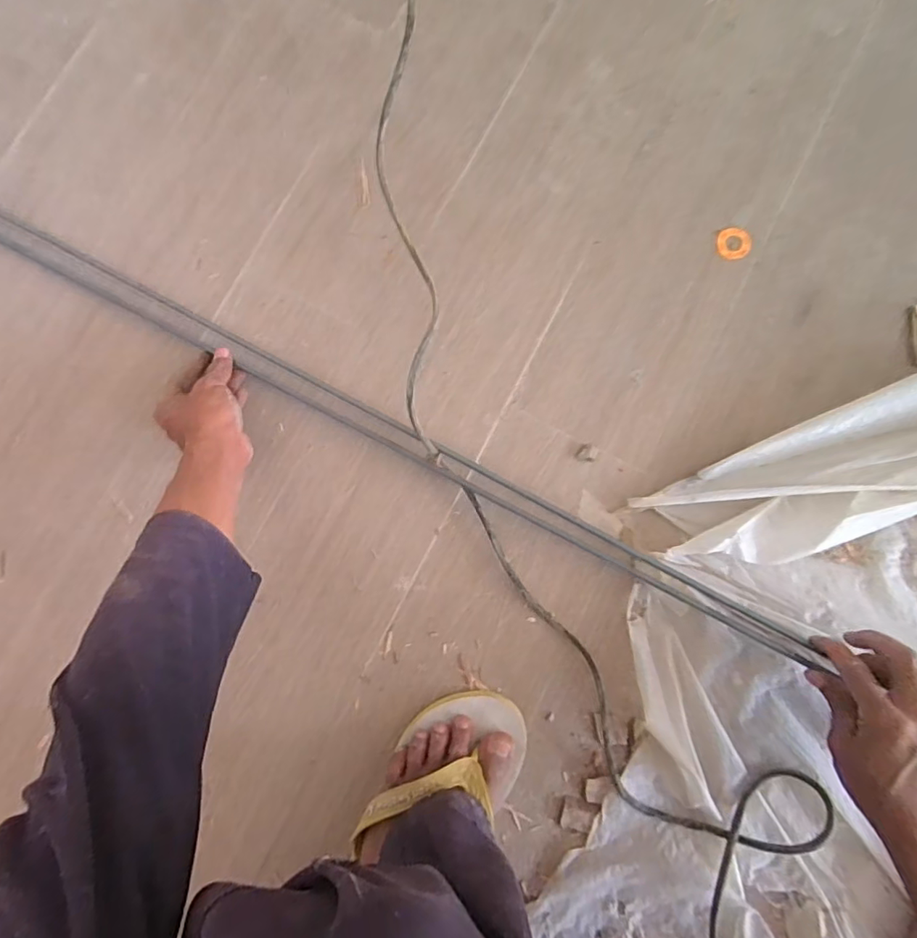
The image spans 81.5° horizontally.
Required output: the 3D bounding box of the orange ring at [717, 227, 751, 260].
[{"bbox_3d":[0.271,-0.223,0.522,0.031,0.004,0.034,0,81,3],"label":"orange ring"}]

